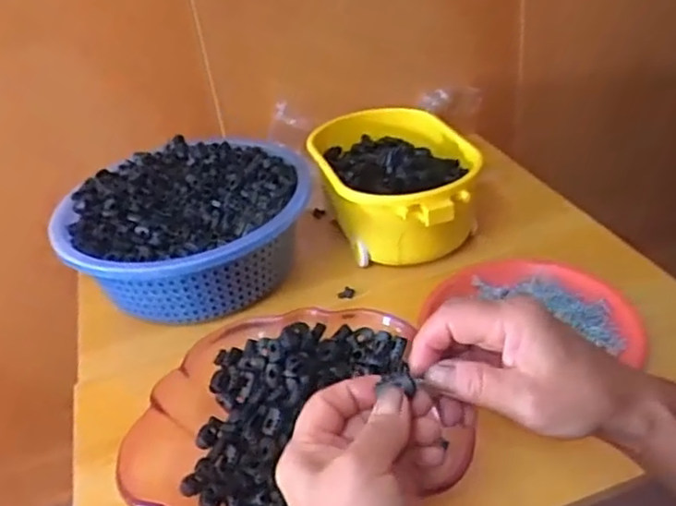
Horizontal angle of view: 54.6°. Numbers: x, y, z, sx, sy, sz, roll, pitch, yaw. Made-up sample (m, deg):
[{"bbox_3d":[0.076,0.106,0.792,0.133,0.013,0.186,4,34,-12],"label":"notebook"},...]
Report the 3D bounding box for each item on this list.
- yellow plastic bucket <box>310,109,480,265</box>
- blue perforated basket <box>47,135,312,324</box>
[{"bbox_3d":[0.068,-0.081,0.770,0.171,0.091,0.241,-11,35,-4],"label":"yellow plastic bucket"},{"bbox_3d":[-0.166,-0.029,0.738,0.270,0.093,0.254,-4,35,6],"label":"blue perforated basket"}]

